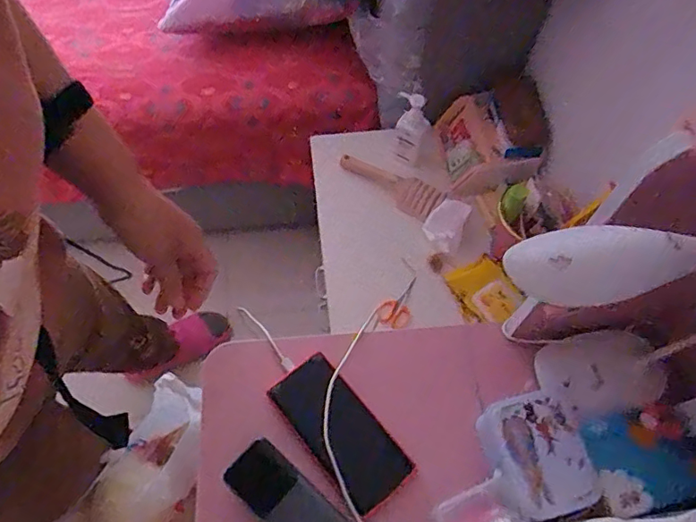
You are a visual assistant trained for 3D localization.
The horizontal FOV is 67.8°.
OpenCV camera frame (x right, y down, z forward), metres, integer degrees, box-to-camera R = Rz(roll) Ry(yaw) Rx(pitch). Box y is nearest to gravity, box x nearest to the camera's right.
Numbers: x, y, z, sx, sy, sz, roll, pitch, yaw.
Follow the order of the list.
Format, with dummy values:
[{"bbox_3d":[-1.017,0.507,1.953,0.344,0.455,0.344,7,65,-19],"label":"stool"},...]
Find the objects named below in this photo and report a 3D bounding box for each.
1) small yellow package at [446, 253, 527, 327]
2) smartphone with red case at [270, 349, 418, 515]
[{"bbox_3d":[0.225,0.052,0.866,0.095,0.027,0.112,-26,66,-14],"label":"small yellow package"},{"bbox_3d":[-0.009,0.174,0.534,0.073,0.012,0.160,-37,69,-18],"label":"smartphone with red case"}]

